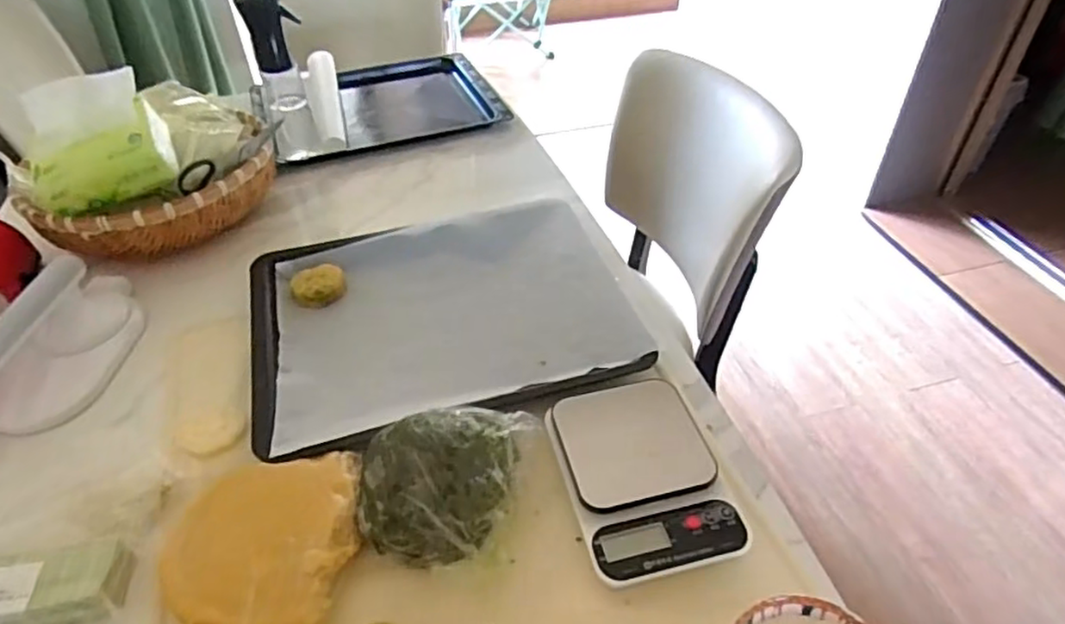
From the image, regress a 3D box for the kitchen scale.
[{"bbox_3d":[0.093,0.138,0.575,0.126,0.027,0.178,-11,44,-11],"label":"kitchen scale"}]

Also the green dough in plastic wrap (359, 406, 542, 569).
[{"bbox_3d":[-0.079,0.134,0.554,0.131,0.077,0.143,11,44,12],"label":"green dough in plastic wrap"}]

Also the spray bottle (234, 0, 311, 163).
[{"bbox_3d":[-0.353,-0.330,0.931,0.064,0.231,0.049,-24,48,-23],"label":"spray bottle"}]

